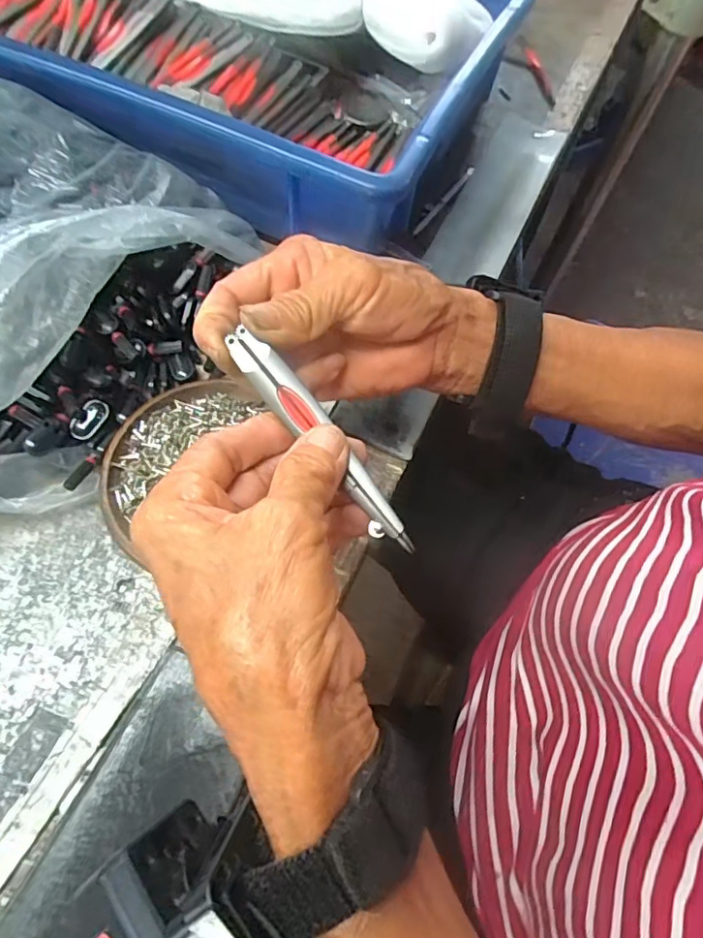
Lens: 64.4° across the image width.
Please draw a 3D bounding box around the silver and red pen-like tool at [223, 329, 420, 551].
[{"bbox_3d":[-0.012,-0.013,0.208,0.012,0.008,0.105,-34,76,-19],"label":"silver and red pen-like tool"}]

